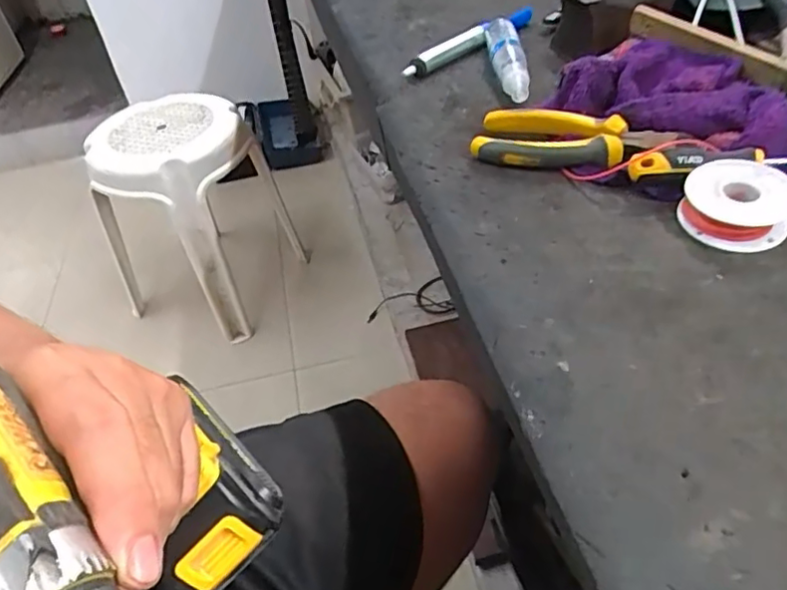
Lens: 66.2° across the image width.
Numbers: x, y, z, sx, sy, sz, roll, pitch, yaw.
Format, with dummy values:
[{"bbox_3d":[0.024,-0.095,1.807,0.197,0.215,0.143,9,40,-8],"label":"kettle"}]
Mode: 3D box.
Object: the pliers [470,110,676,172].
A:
[{"bbox_3d":[0.126,-0.112,0.440,0.133,0.024,0.054,11,46,19],"label":"pliers"}]

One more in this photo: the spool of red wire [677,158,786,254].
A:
[{"bbox_3d":[0.211,-0.056,0.371,0.061,0.024,0.061,19,49,26],"label":"spool of red wire"}]

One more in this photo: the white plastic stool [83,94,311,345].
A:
[{"bbox_3d":[-0.441,-0.162,1.353,0.301,0.454,0.303,19,49,26],"label":"white plastic stool"}]

